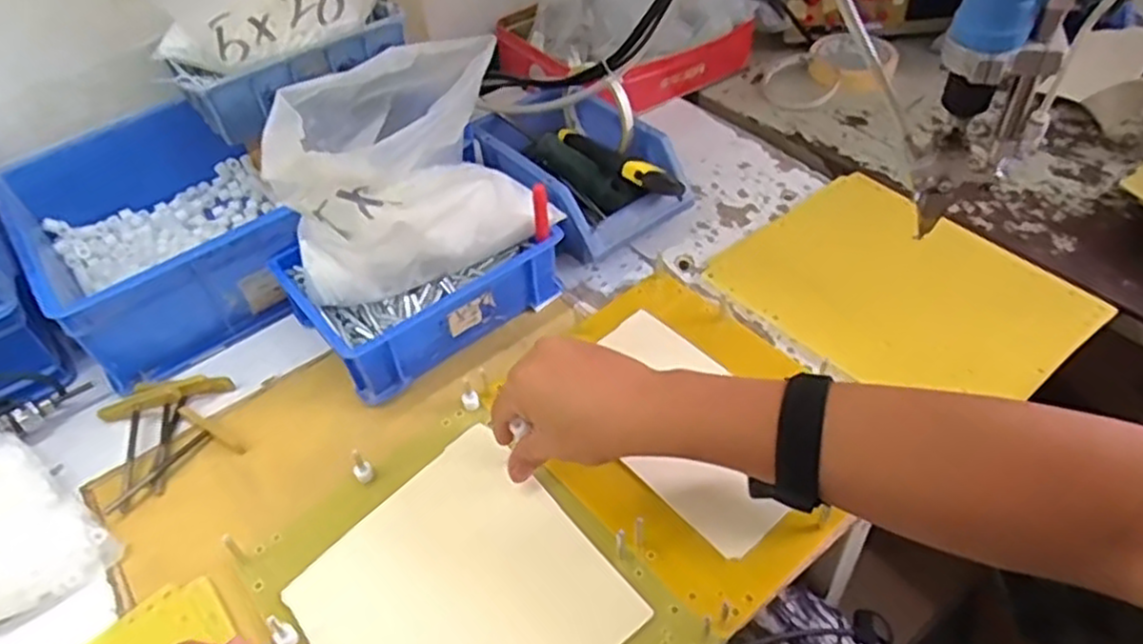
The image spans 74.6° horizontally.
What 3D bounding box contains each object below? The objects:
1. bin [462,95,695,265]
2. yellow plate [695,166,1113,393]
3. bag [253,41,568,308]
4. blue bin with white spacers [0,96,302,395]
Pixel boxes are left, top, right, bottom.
[{"bbox_3d":[0.004,-0.130,0.682,0.131,0.080,0.184,-37,54,-26],"label":"bin"},{"bbox_3d":[0.267,-0.027,0.610,0.201,0.013,0.245,-34,53,-25],"label":"yellow plate"},{"bbox_3d":[-0.131,-0.113,0.573,0.184,0.148,0.147,-32,51,-24],"label":"bag"},{"bbox_3d":[-0.367,-0.074,0.654,0.176,0.091,0.255,-35,53,-25],"label":"blue bin with white spacers"}]

